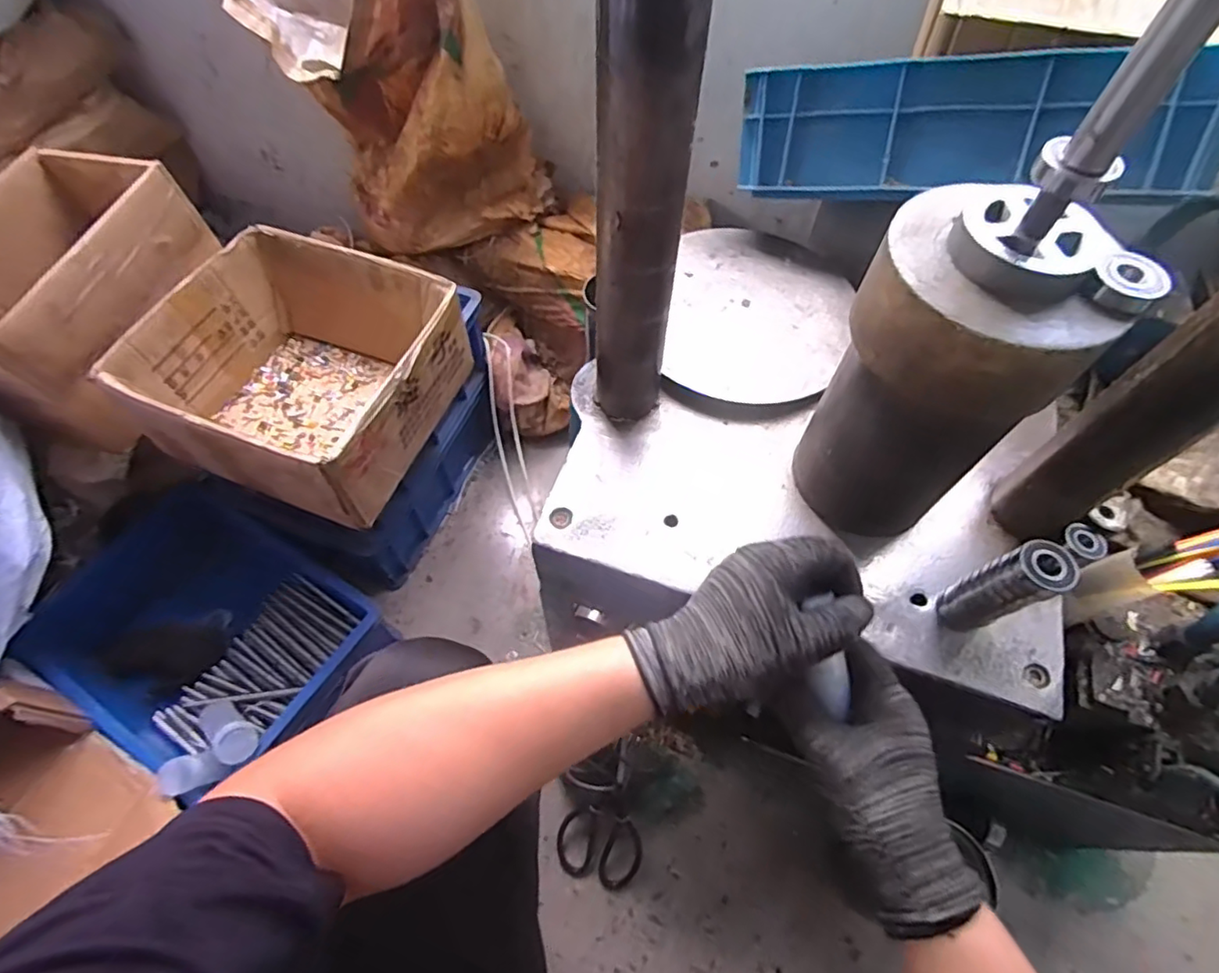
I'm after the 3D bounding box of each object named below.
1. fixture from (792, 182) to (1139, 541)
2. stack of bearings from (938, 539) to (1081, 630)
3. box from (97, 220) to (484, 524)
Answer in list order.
[{"bbox_3d":[0.233,-0.064,0.464,0.131,0.251,0.124,22,62,11],"label":"fixture"},{"bbox_3d":[0.308,0.083,0.470,0.040,0.115,0.035,-7,60,-5],"label":"stack of bearings"},{"bbox_3d":[-0.372,-0.142,0.738,0.312,0.140,0.300,20,62,10],"label":"box"}]

